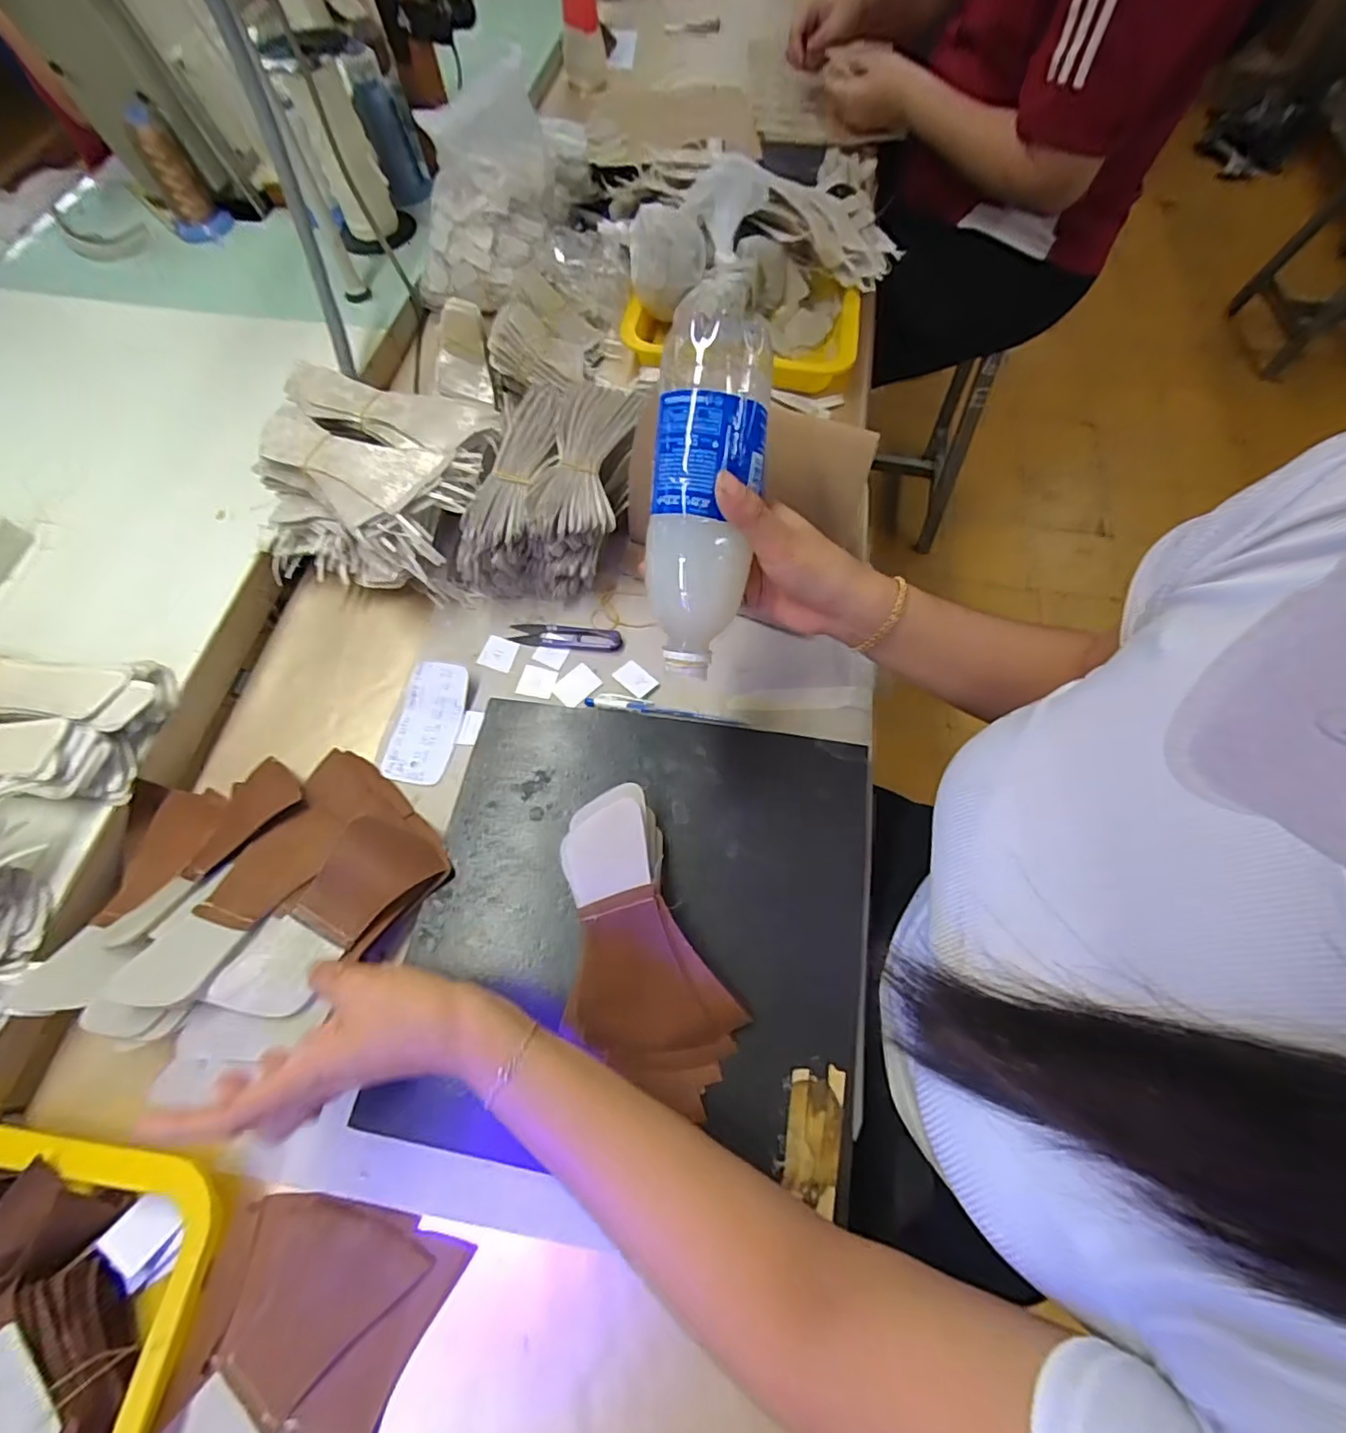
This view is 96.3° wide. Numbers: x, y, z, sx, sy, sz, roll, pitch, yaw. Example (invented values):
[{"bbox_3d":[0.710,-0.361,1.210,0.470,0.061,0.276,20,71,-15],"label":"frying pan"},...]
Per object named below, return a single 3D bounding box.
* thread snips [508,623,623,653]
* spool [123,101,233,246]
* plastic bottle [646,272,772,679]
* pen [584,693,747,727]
[{"bbox_3d":[-0.094,-0.072,0.530,0.098,0.009,0.024,6,66,1],"label":"thread snips"},{"bbox_3d":[-0.587,-0.639,0.710,0.060,0.117,0.054,-31,69,-13],"label":"spool"},{"bbox_3d":[0.019,-0.131,0.367,0.062,0.071,0.207,6,100,1],"label":"plastic bottle"},{"bbox_3d":[-0.007,-0.006,0.500,0.132,0.010,0.015,9,66,3],"label":"pen"}]

